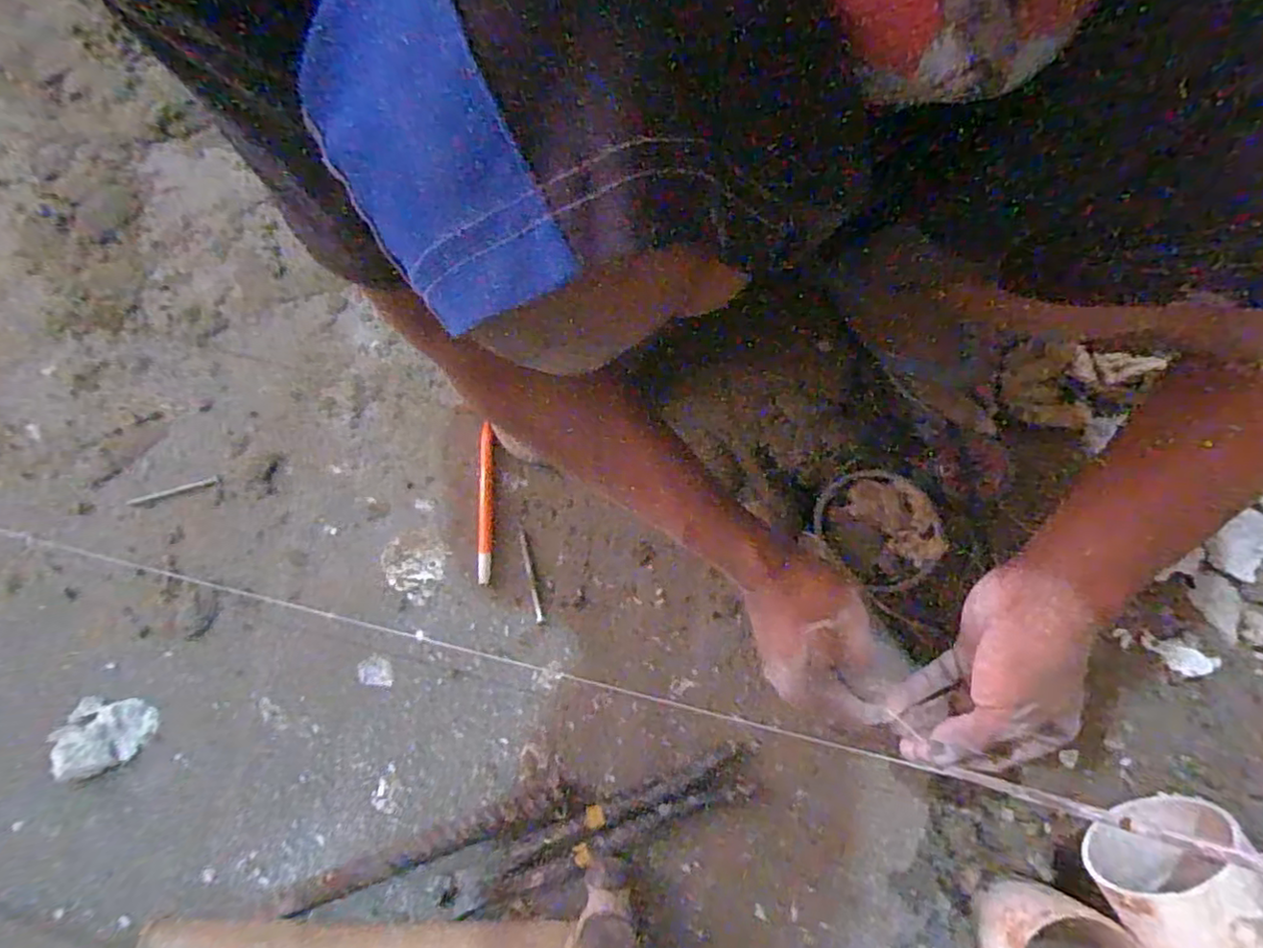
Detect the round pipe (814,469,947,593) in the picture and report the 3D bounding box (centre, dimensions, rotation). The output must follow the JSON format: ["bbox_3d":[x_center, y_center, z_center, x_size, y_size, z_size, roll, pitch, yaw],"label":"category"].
[{"bbox_3d":[0.197,0.043,0.528,0.096,0.017,0.088,40,75,12],"label":"round pipe"}]

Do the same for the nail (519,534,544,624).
[{"bbox_3d":[-0.077,0.078,0.504,0.005,0.004,0.070,-14,72,-5],"label":"nail"}]

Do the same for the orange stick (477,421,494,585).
[{"bbox_3d":[-0.115,0.021,0.521,0.012,0.006,0.128,-2,71,-1],"label":"orange stick"}]

